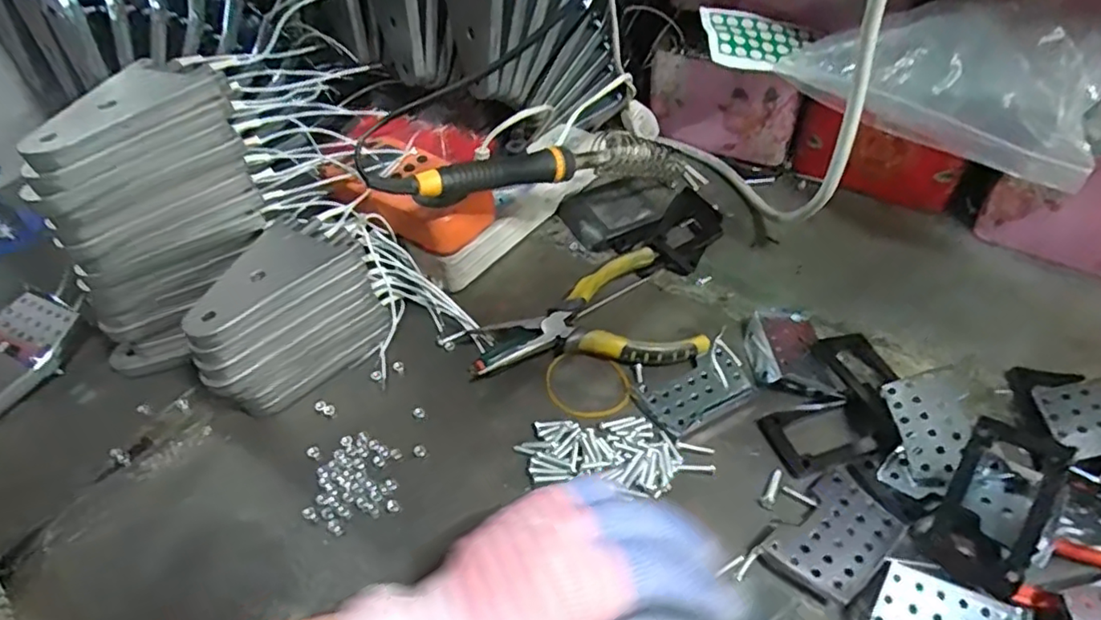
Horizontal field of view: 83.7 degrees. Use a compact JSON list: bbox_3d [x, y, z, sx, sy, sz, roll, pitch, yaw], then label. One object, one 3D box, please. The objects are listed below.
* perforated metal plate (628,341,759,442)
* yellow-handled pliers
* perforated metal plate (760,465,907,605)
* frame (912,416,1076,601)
[{"bbox_3d":[0.093,0.050,0.388,0.072,0.010,0.044,-23,50,-17],"label":"perforated metal plate"},{"bbox_3d":[0.022,0.012,0.418,0.144,0.021,0.092,-16,48,-12],"label":"yellow-handled pliers"},{"bbox_3d":[0.151,0.117,0.322,0.071,0.011,0.046,-34,54,-25],"label":"perforated metal plate"},{"bbox_3d":[0.221,0.097,0.305,0.044,0.009,0.077,31,93,37],"label":"frame"}]

